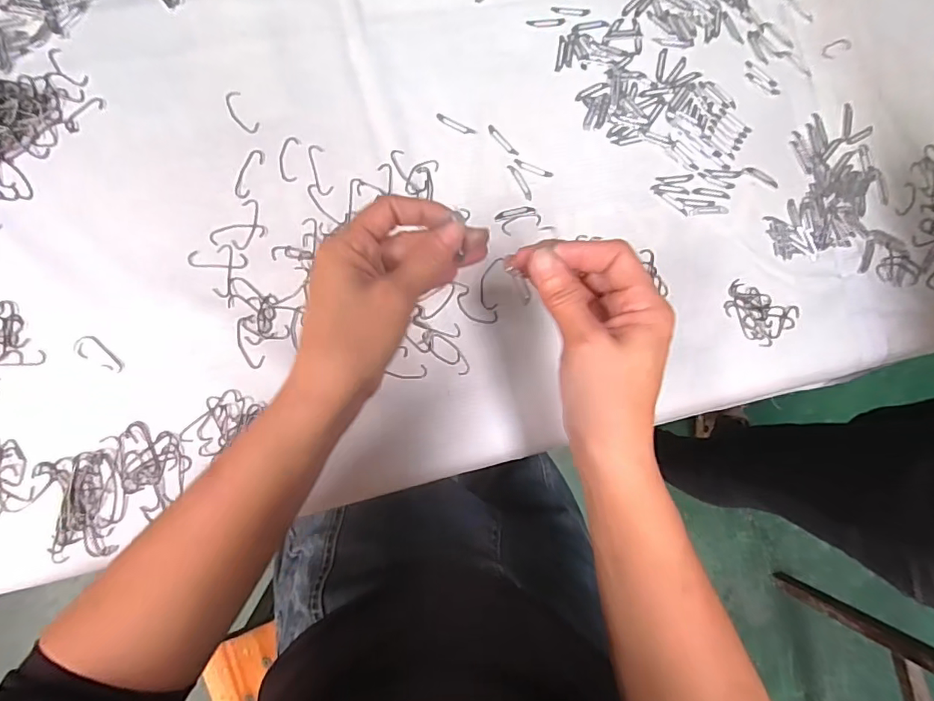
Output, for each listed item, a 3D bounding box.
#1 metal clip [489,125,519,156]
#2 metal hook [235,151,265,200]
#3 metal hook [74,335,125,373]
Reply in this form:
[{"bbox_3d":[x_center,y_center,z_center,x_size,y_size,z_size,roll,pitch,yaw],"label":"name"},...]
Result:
[{"bbox_3d":[0.030,-0.176,0.430,0.006,0.004,0.034,-43,91,-7],"label":"metal clip"},{"bbox_3d":[-0.172,-0.140,0.405,0.013,0.004,0.041,22,84,-4],"label":"metal hook"},{"bbox_3d":[-0.272,0.001,0.381,0.038,0.004,0.017,24,84,-4],"label":"metal hook"}]

